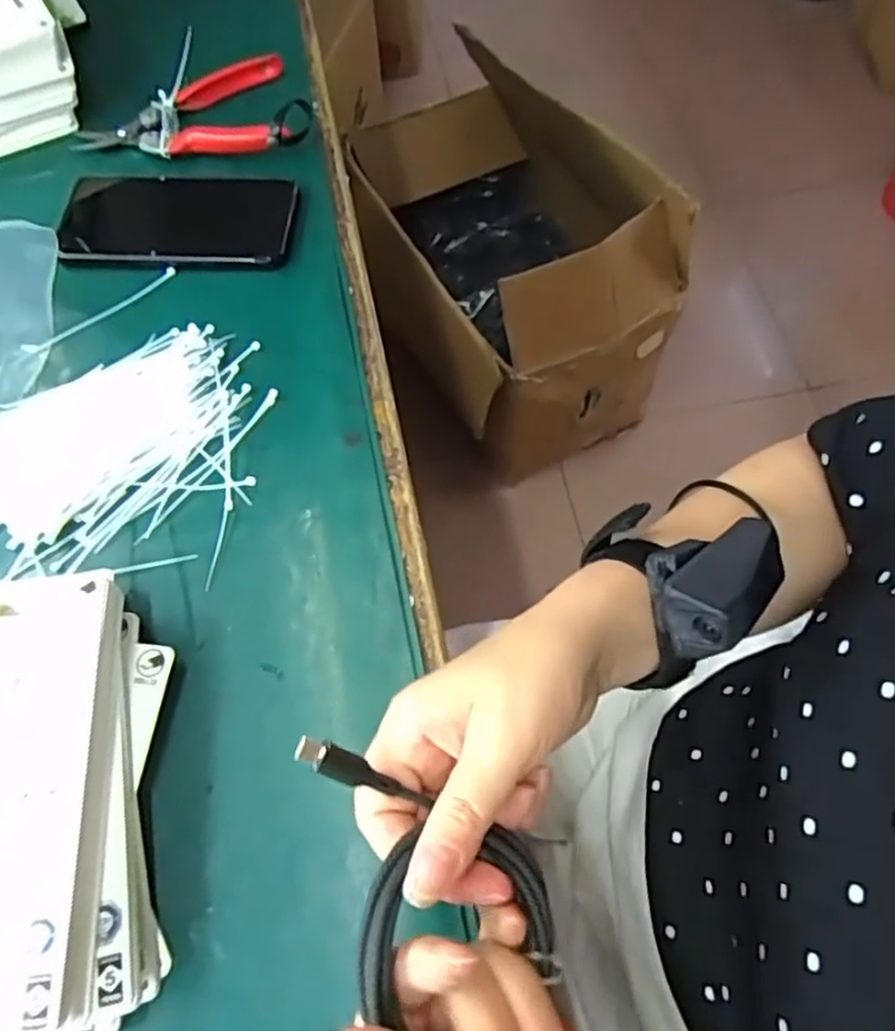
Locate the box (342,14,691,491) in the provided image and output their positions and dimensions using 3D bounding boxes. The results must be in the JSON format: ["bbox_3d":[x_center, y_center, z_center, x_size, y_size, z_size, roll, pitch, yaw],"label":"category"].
[{"bbox_3d":[0.095,-0.438,1.182,0.350,0.393,0.612,-25,66,-10],"label":"box"}]

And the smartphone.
[{"bbox_3d":[-0.182,-0.201,0.483,0.154,0.014,0.081,3,65,5],"label":"smartphone"}]

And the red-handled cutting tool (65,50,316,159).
[{"bbox_3d":[-0.185,-0.304,0.528,0.171,0.020,0.093,0,65,4],"label":"red-handled cutting tool"}]

